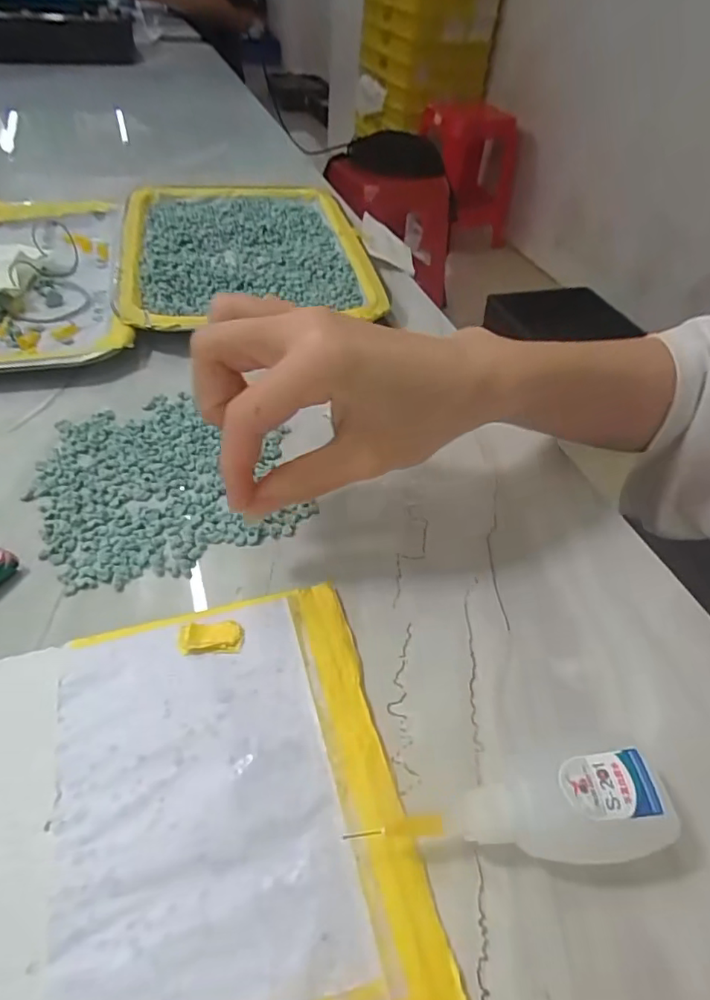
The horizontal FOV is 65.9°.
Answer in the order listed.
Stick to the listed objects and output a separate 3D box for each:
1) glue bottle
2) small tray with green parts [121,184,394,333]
[{"bbox_3d":[0.052,0.100,0.179,0.092,0.022,0.031,2,47,-4],"label":"glue bottle"},{"bbox_3d":[-0.091,-0.207,0.450,0.180,0.021,0.256,-8,48,-12],"label":"small tray with green parts"}]

